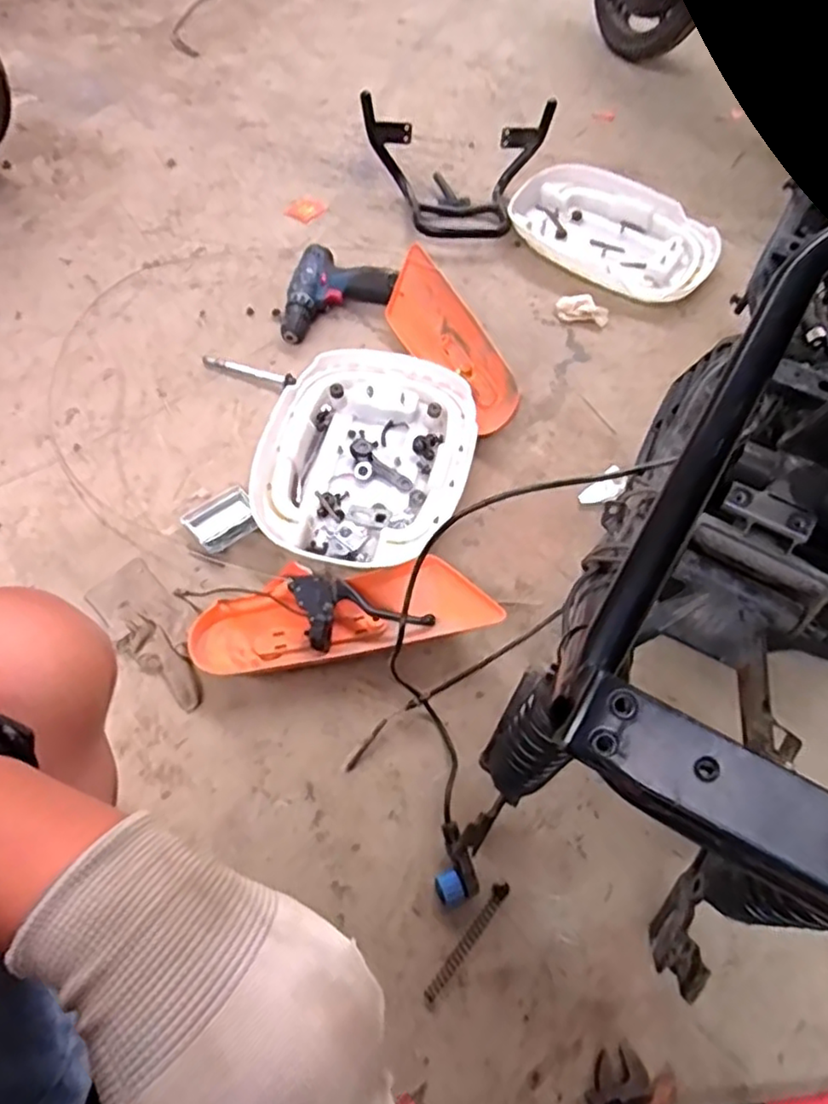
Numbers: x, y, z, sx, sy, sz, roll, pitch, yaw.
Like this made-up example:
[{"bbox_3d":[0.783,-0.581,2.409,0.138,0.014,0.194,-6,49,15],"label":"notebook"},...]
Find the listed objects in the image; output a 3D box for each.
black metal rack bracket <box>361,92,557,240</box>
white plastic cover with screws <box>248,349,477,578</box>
[{"bbox_3d":[0.078,-0.723,1.244,0.355,0.152,0.258,3,58,-3],"label":"black metal rack bracket"},{"bbox_3d":[-0.066,-0.137,0.926,0.276,0.044,0.374,15,58,5],"label":"white plastic cover with screws"}]

